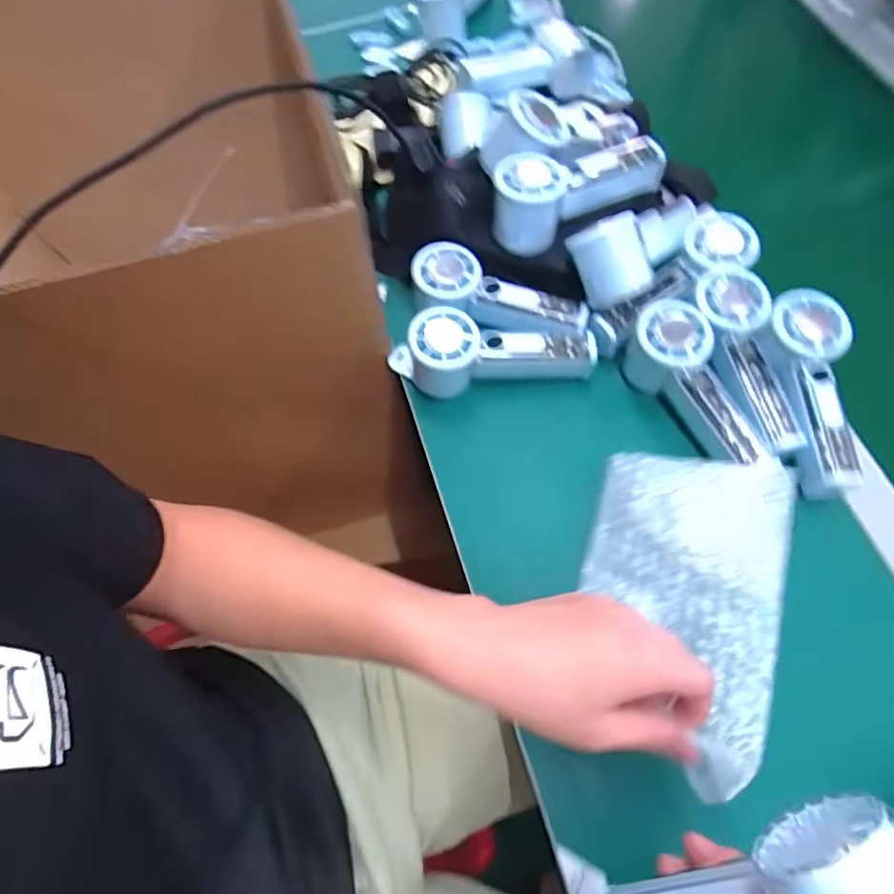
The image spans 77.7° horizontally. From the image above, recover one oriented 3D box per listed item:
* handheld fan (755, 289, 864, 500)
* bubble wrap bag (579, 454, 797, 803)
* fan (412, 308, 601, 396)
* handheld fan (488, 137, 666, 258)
[{"bbox_3d":[0.276,-0.044,0.422,0.062,0.034,0.160,6,65,5],"label":"handheld fan"},{"bbox_3d":[0.146,0.094,0.356,0.121,0.030,0.203,5,63,28],"label":"bubble wrap bag"},{"bbox_3d":[0.043,-0.086,0.475,0.160,0.059,0.060,-7,64,-2],"label":"fan"},{"bbox_3d":[0.111,-0.215,0.474,0.150,0.071,0.047,-20,65,-8],"label":"handheld fan"}]

